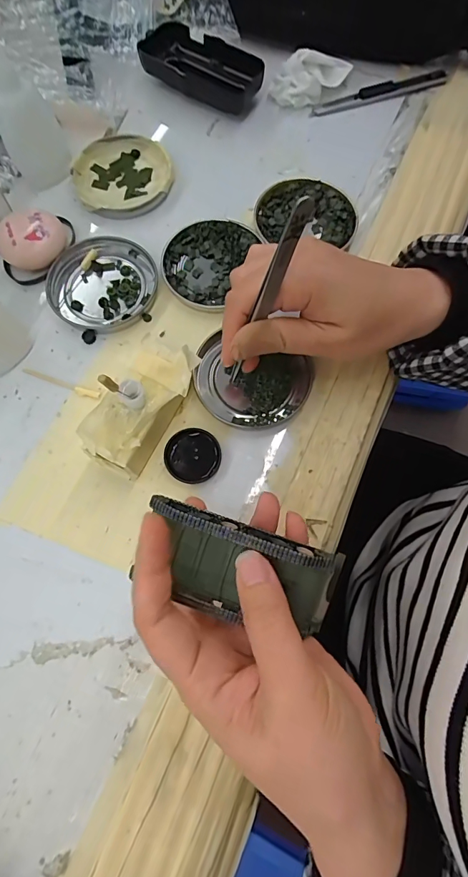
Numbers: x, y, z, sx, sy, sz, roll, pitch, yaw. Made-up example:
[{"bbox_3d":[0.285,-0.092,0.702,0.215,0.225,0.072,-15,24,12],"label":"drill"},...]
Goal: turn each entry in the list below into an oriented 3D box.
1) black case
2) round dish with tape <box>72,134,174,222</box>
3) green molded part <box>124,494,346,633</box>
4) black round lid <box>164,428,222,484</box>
[{"bbox_3d":[-0.031,-0.327,0.365,0.109,0.025,0.051,32,75,10],"label":"black case"},{"bbox_3d":[-0.091,-0.217,0.337,0.078,0.011,0.078,0,72,0],"label":"round dish with tape"},{"bbox_3d":[0.003,0.061,0.199,0.096,0.023,0.041,16,109,2],"label":"green molded part"},{"bbox_3d":[-0.026,0.011,0.267,0.035,0.007,0.035,0,72,0],"label":"black round lid"}]

